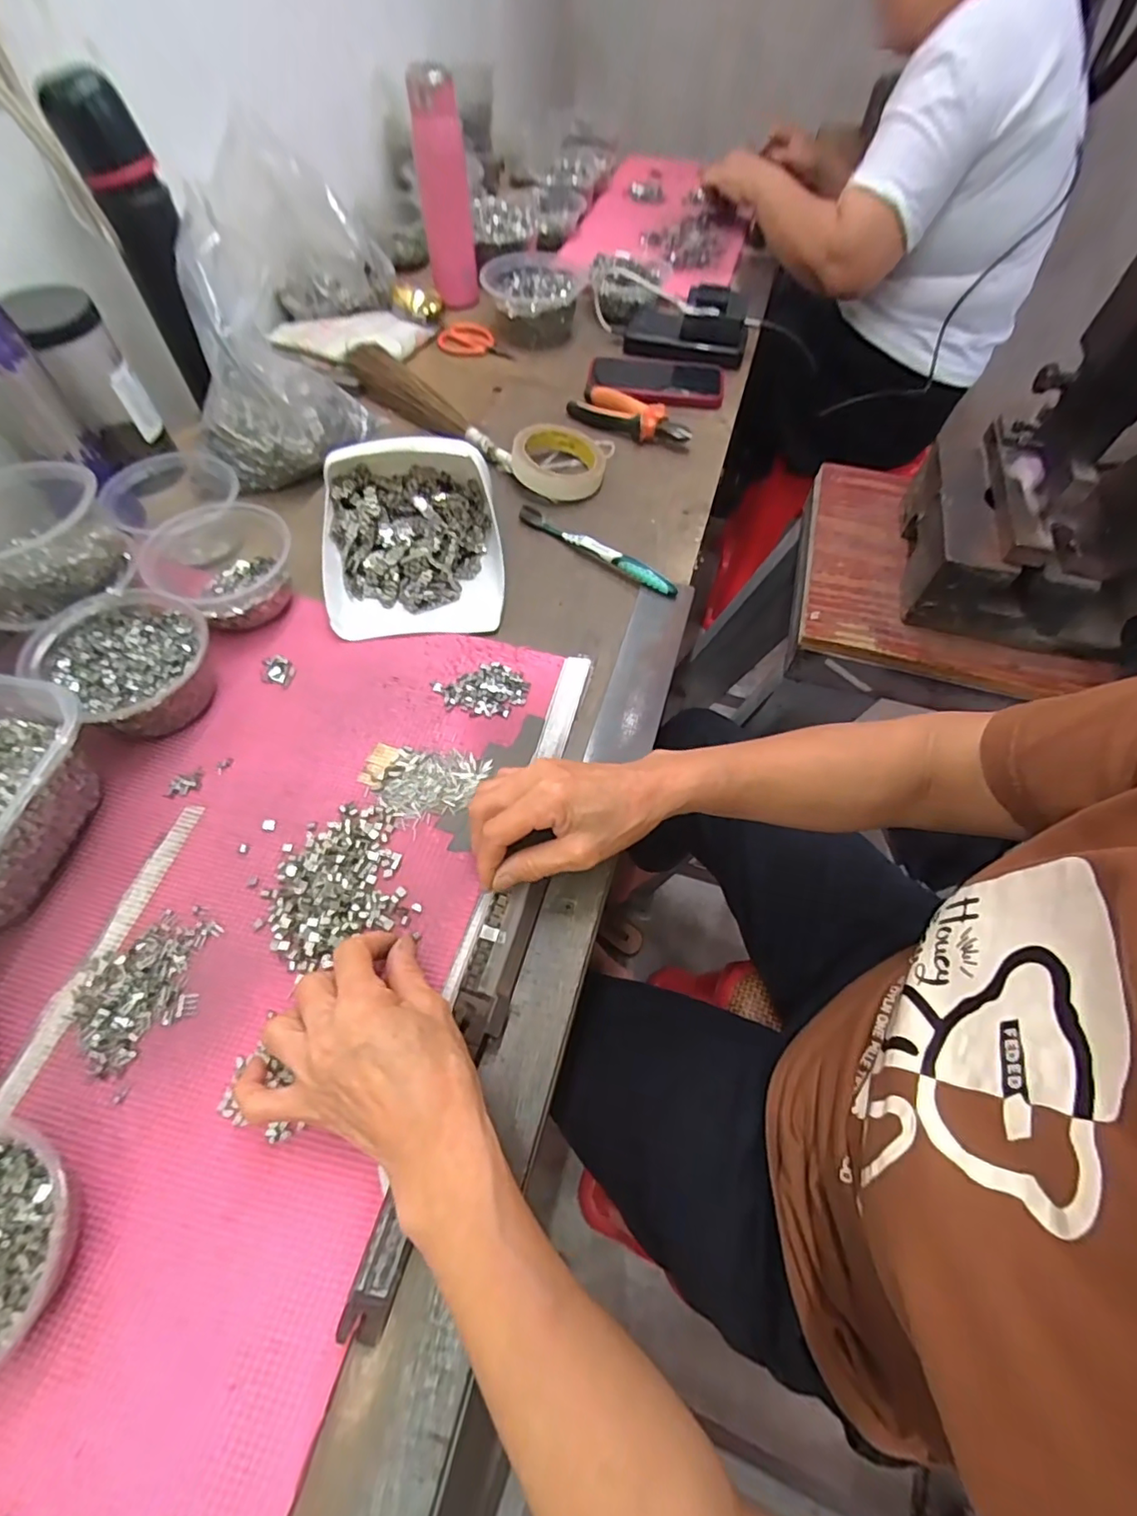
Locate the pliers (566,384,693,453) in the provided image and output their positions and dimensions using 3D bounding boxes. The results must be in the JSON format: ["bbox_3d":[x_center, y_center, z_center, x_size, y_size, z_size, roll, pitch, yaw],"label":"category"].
[{"bbox_3d":[0.072,-0.394,0.664,0.148,0.020,0.054,30,63,14],"label":"pliers"}]

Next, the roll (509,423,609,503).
[{"bbox_3d":[-0.010,-0.319,0.615,0.097,0.027,0.096,1,60,-2],"label":"roll"}]

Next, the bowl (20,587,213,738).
[{"bbox_3d":[-0.328,-0.070,0.437,0.117,0.055,0.104,31,63,14],"label":"bowl"}]

